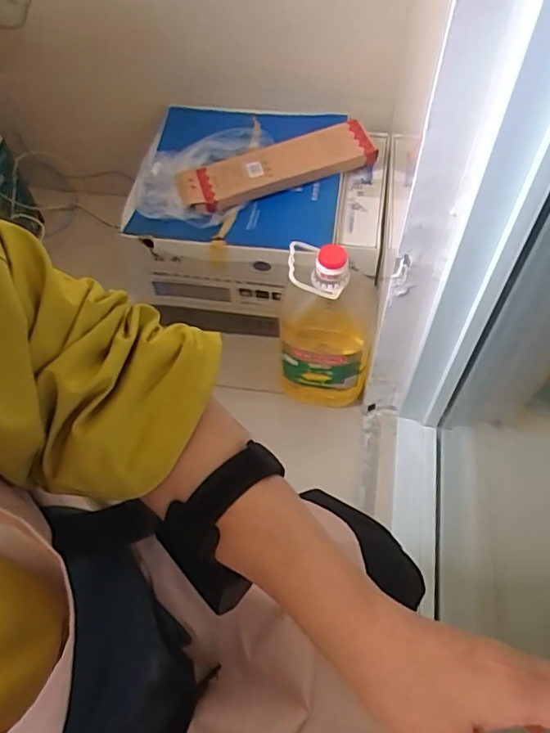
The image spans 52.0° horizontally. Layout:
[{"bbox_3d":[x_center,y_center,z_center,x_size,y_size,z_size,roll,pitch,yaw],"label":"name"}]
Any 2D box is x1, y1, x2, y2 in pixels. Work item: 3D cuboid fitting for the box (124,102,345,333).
[{"bbox_3d":[-0.060,-0.298,1.123,0.367,0.251,0.381,8,58,7],"label":"box"}]

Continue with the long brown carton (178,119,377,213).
[{"bbox_3d":[-0.001,-0.363,1.020,0.350,0.042,0.113,-17,59,-9],"label":"long brown carton"}]

